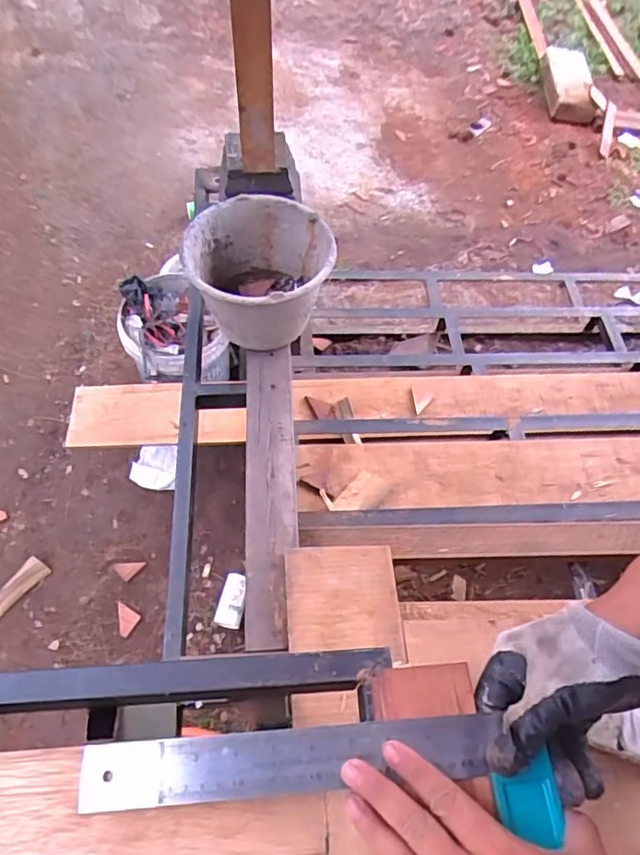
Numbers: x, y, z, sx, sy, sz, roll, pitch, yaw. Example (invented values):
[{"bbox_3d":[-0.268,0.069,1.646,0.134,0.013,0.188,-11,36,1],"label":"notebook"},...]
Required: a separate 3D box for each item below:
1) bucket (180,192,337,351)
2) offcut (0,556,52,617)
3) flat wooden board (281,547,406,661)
[{"bbox_3d":[-0.115,-0.283,1.115,0.271,0.205,0.241,-4,60,-6],"label":"bucket"},{"bbox_3d":[-0.802,0.432,1.503,0.065,0.060,0.194,32,63,15],"label":"offcut"},{"bbox_3d":[0.038,0.279,0.927,0.181,0.019,0.174,-1,60,-4],"label":"flat wooden board"}]

